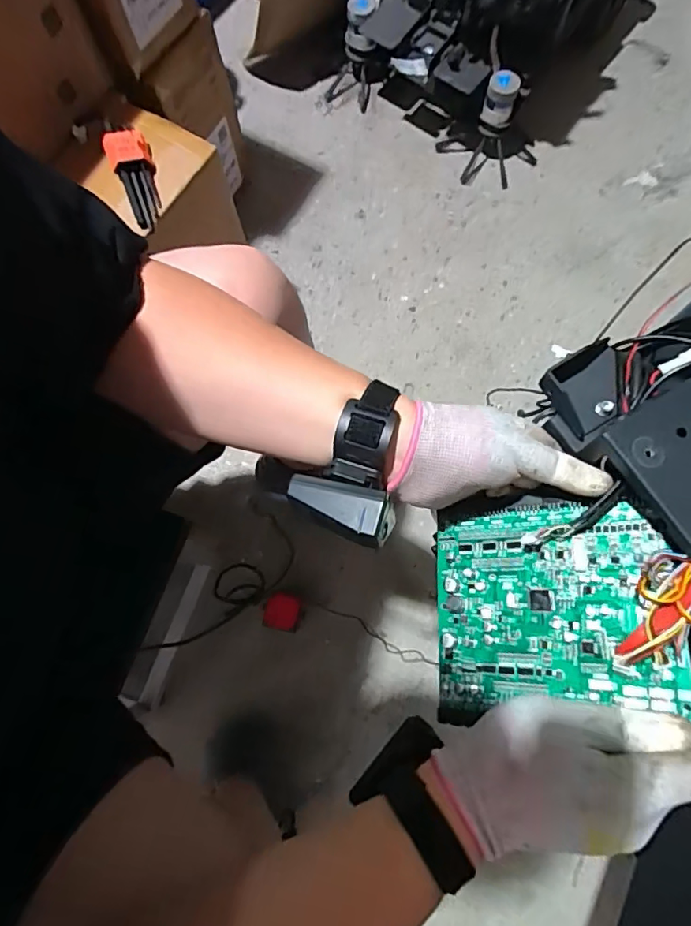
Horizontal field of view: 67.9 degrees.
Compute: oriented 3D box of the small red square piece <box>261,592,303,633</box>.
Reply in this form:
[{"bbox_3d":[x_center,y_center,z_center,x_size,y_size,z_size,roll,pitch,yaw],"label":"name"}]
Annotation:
[{"bbox_3d":[-0.097,0.237,0.813,0.059,0.051,0.057,11,77,4],"label":"small red square piece"}]

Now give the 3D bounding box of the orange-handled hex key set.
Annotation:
[{"bbox_3d":[-0.274,-0.374,0.672,0.049,0.030,0.135,-16,93,-2],"label":"orange-handled hex key set"}]

